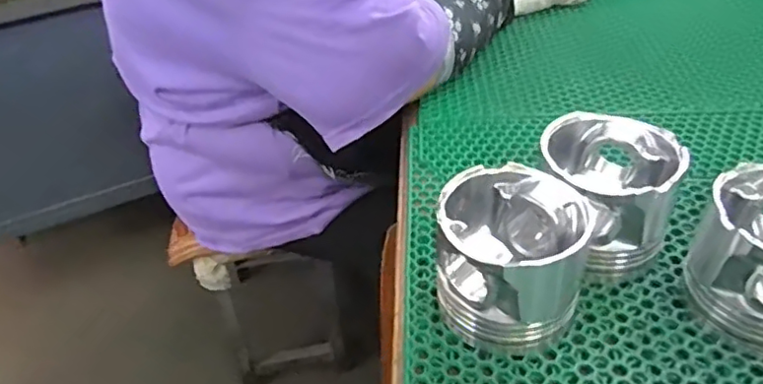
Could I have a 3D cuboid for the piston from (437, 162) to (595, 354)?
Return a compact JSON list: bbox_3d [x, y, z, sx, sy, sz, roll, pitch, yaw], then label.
[{"bbox_3d":[0.086,0.045,0.407,0.091,0.091,0.092,-4,40,4],"label":"piston"}]

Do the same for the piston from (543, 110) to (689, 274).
[{"bbox_3d":[0.166,0.004,0.447,0.084,0.093,0.086,-4,40,4],"label":"piston"}]

